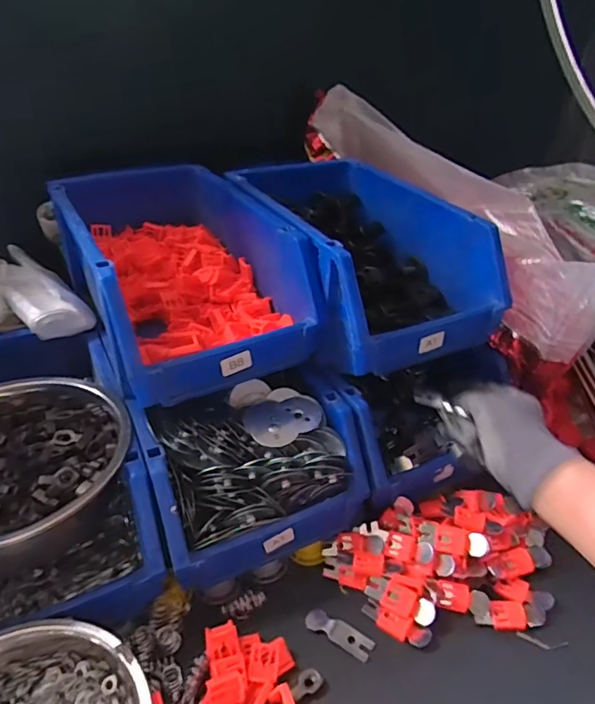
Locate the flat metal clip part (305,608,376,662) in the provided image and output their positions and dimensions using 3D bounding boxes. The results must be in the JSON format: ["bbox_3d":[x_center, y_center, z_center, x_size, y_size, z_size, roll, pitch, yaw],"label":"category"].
[{"bbox_3d":[0.036,0.248,0.455,0.062,0.004,0.020,20,37,29],"label":"flat metal clip part"}]

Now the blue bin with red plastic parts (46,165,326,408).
[{"bbox_3d":[-0.135,-0.099,0.589,0.196,0.122,0.346,-15,35,-23],"label":"blue bin with red plastic parts"}]

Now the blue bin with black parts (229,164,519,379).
[{"bbox_3d":[0.065,-0.119,0.647,0.222,0.140,0.359,-16,36,-24],"label":"blue bin with black parts"}]

